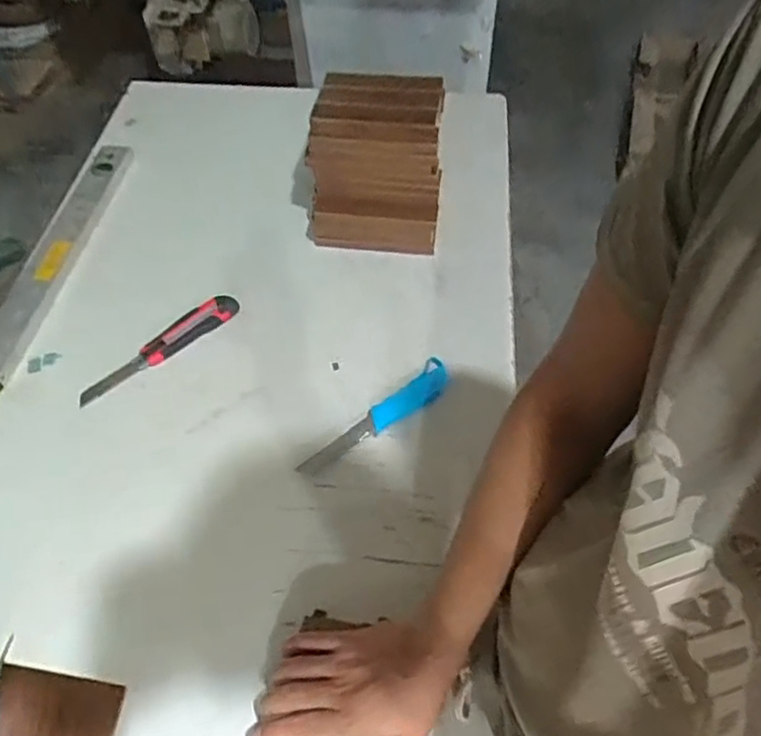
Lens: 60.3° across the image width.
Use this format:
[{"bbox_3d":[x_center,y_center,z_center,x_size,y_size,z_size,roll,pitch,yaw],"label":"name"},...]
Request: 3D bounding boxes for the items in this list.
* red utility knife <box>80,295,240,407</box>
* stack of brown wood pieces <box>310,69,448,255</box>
[{"bbox_3d":[-0.281,-0.030,0.834,0.223,0.022,0.039,-36,60,-23],"label":"red utility knife"},{"bbox_3d":[-0.005,-0.278,0.916,0.178,0.180,0.166,5,53,6],"label":"stack of brown wood pieces"}]

